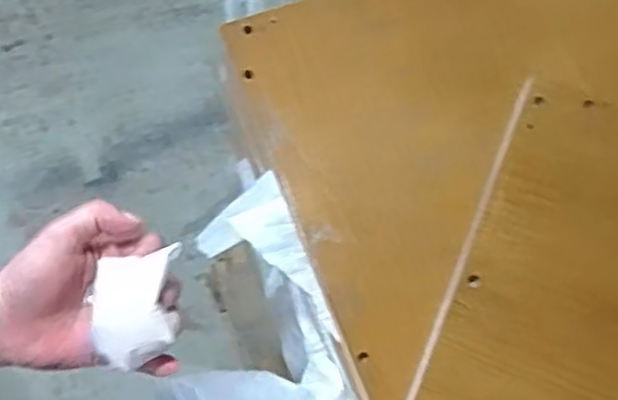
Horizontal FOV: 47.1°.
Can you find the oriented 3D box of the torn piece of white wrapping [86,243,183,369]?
[{"bbox_3d":[-0.099,0.060,0.409,0.047,0.023,0.061,-3,74,-2],"label":"torn piece of white wrapping"}]

